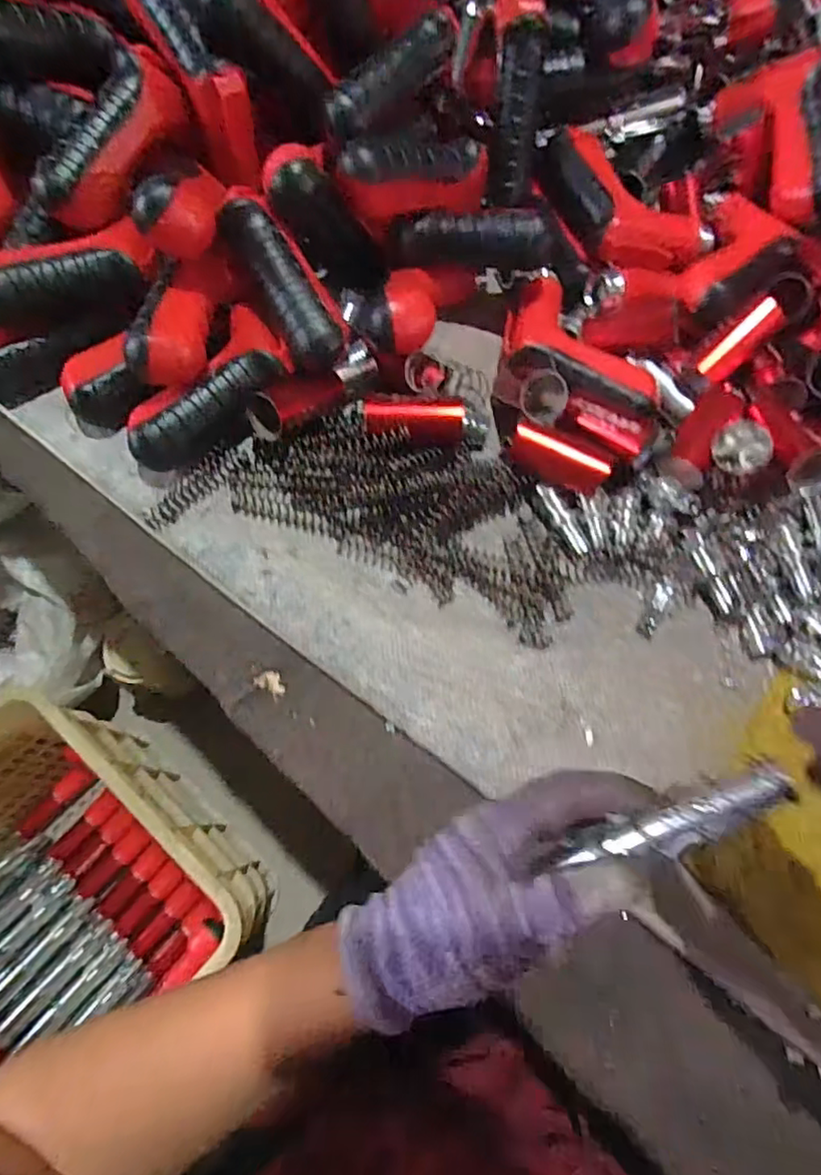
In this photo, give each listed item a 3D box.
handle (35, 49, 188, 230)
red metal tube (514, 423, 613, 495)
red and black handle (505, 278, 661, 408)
[{"bbox_3d":[-0.185,-0.276,0.370,0.034,0.043,0.111,21,78,51],"label":"handle"},{"bbox_3d":[0.094,-0.080,0.381,0.060,0.031,0.029,24,70,5],"label":"red metal tube"},{"bbox_3d":[0.116,-0.164,0.418,0.069,0.028,0.123,-39,77,-16],"label":"red and black handle"}]

